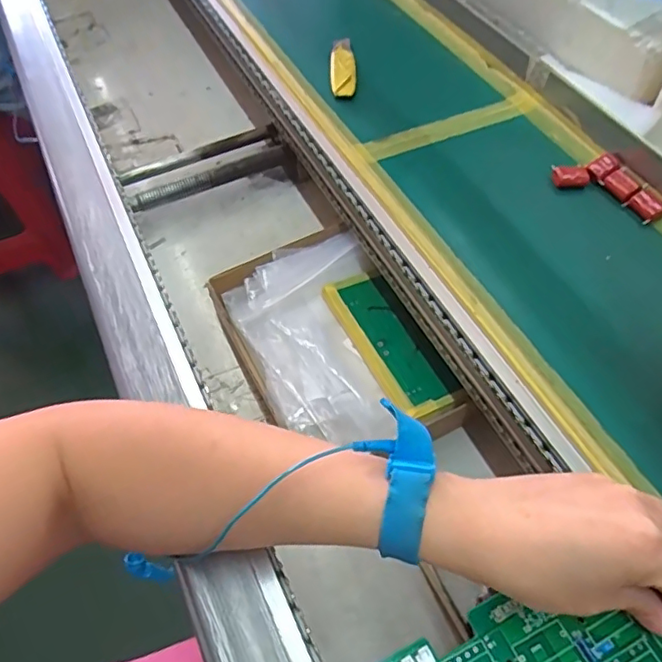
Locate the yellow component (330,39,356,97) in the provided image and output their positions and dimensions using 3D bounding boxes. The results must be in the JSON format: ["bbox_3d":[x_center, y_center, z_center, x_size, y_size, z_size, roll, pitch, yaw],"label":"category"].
[{"bbox_3d":[0.011,-0.257,0.561,0.024,0.008,0.092,-2,56,2],"label":"yellow component"}]

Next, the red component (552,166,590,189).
[{"bbox_3d":[0.194,-0.125,0.469,0.027,0.006,0.020,-5,56,0],"label":"red component"}]

